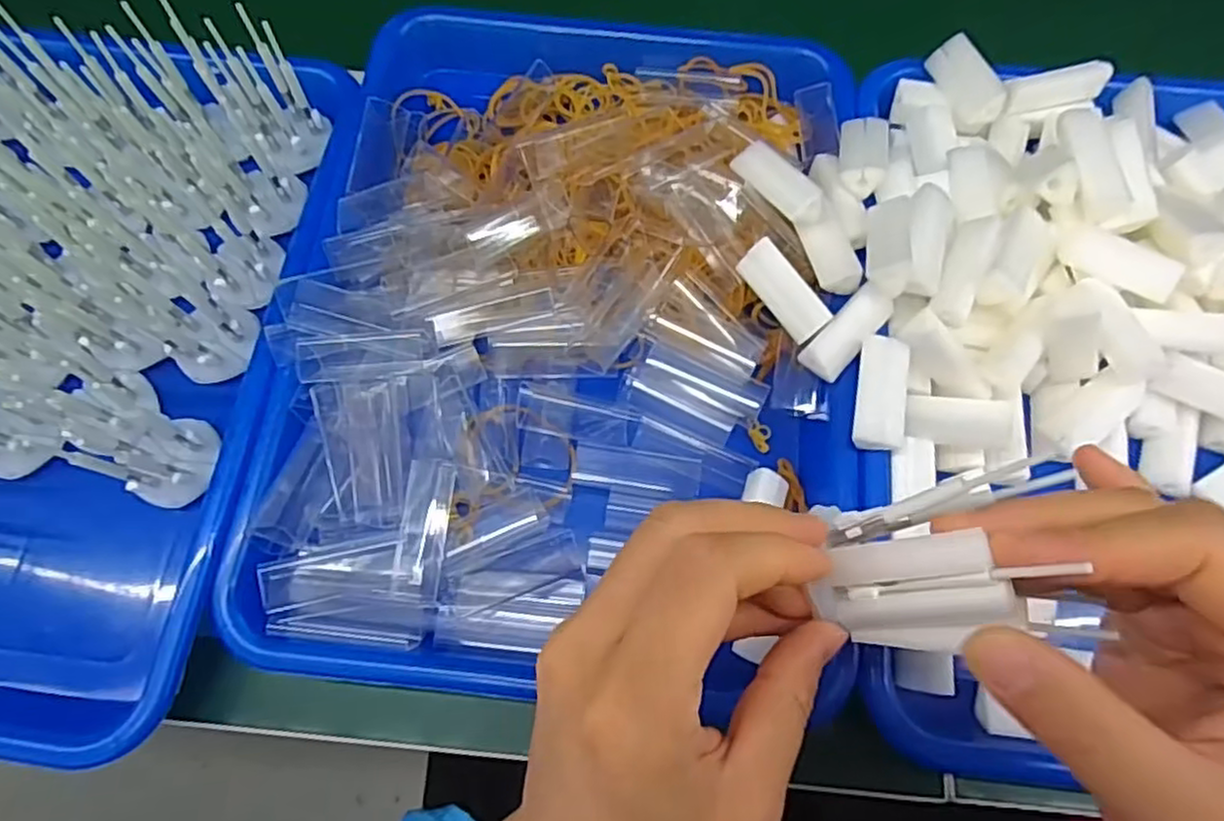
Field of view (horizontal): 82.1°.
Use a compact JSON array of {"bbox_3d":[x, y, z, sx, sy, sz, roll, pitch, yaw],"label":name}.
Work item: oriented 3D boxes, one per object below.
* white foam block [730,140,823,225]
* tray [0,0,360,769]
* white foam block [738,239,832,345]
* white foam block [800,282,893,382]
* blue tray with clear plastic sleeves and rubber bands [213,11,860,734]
[{"bbox_3d":[0.072,-0.101,0.309,0.018,0.012,0.047,-41,56,8],"label":"white foam block"},{"bbox_3d":[-0.258,-0.036,0.310,0.228,0.076,0.329,7,70,3],"label":"tray"},{"bbox_3d":[0.074,-0.051,0.302,0.014,0.014,0.045,-36,86,-13],"label":"white foam block"},{"bbox_3d":[0.098,-0.032,0.291,0.017,0.011,0.042,41,89,15],"label":"white foam block"},{"bbox_3d":[-0.017,-0.050,0.322,0.238,0.037,0.329,5,69,2],"label":"blue tray with clear plastic sleeves and rubber bands"}]

